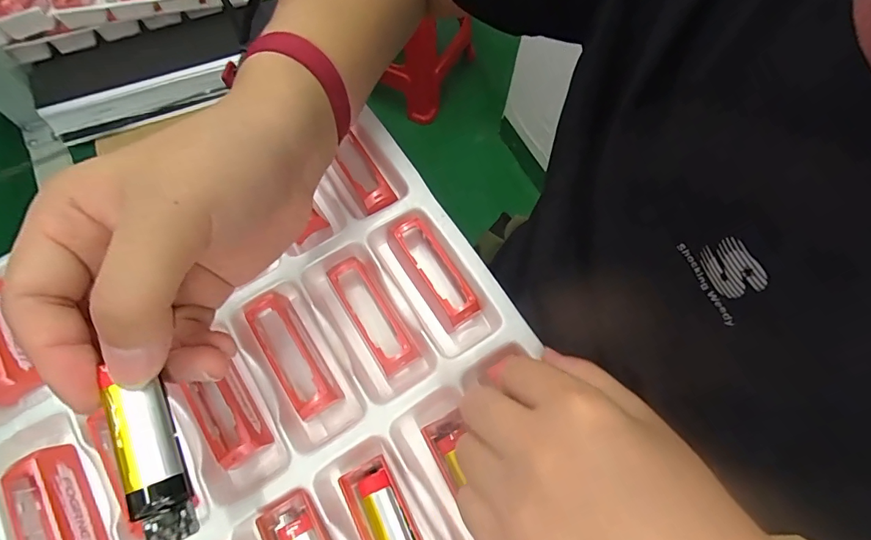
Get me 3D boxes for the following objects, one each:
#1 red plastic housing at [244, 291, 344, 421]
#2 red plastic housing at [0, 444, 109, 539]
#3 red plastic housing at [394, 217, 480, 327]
[{"bbox_3d":[-0.088,0.049,0.266,0.026,0.023,0.083,-32,72,-15],"label":"red plastic housing"},{"bbox_3d":[-0.203,0.136,0.234,0.034,0.018,0.078,-28,71,-14],"label":"red plastic housing"},{"bbox_3d":[0.001,-0.001,0.288,0.027,0.022,0.080,-30,71,-14],"label":"red plastic housing"}]

